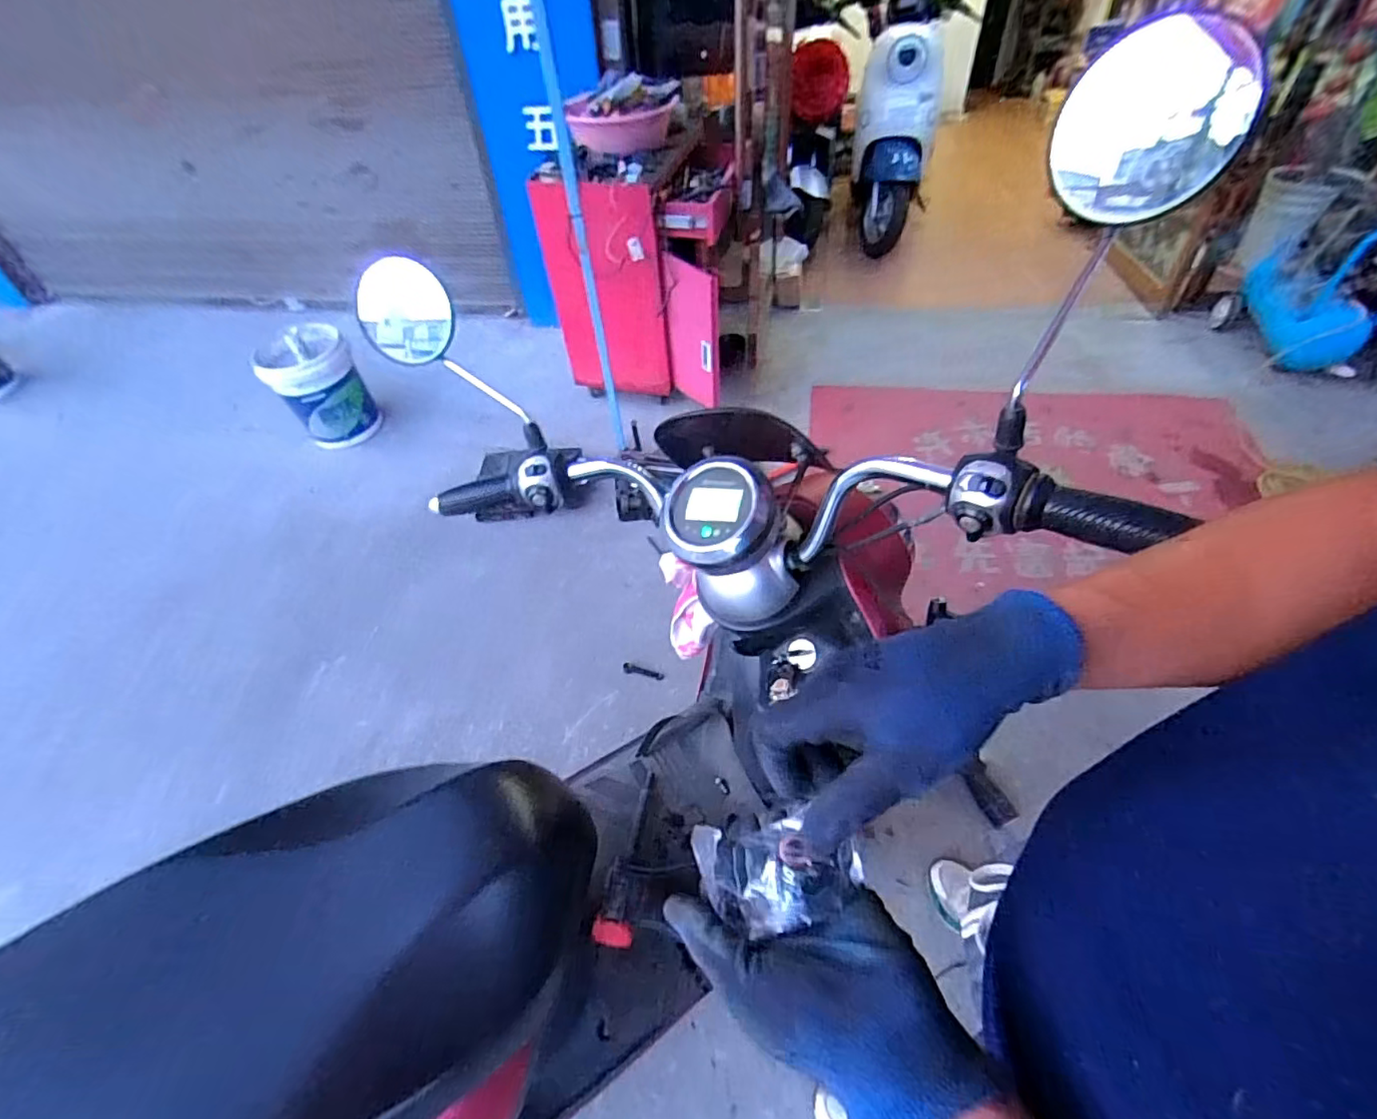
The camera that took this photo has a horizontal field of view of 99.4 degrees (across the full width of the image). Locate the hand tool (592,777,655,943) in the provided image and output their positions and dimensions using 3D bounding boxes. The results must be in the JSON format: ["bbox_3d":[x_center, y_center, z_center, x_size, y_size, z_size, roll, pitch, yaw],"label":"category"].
[{"bbox_3d":[-0.089,0.473,0.963,0.056,0.060,0.289,4,32,8],"label":"hand tool"}]

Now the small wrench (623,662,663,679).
[{"bbox_3d":[-0.120,0.298,1.545,0.112,0.013,0.033,10,45,14],"label":"small wrench"}]

